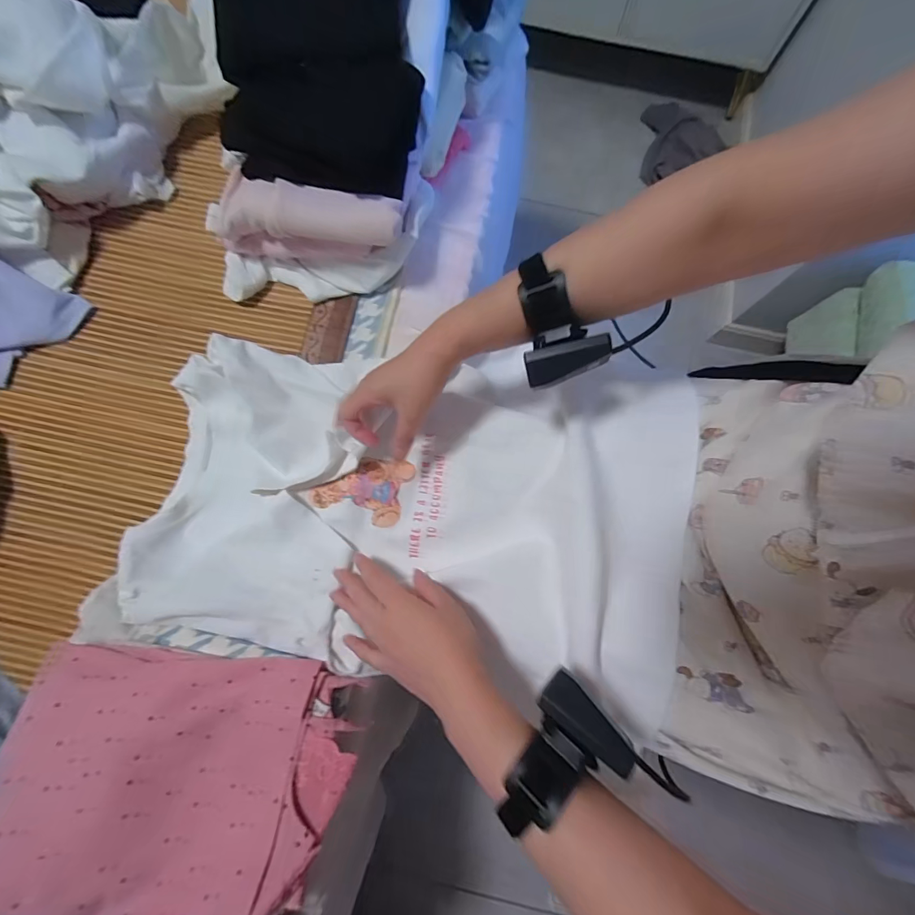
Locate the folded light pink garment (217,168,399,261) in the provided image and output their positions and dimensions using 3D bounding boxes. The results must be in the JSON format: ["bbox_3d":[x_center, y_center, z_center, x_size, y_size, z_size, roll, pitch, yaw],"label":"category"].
[{"bbox_3d":[-0.169,-0.267,0.479,0.215,0.097,0.065,8,78,0],"label":"folded light pink garment"}]

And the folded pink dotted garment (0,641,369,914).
[{"bbox_3d":[-0.233,0.265,0.336,0.268,0.059,0.188,7,78,0],"label":"folded pink dotted garment"}]

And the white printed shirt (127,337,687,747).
[{"bbox_3d":[-0.054,0.037,0.426,0.532,0.087,0.357,11,78,1],"label":"white printed shirt"}]

